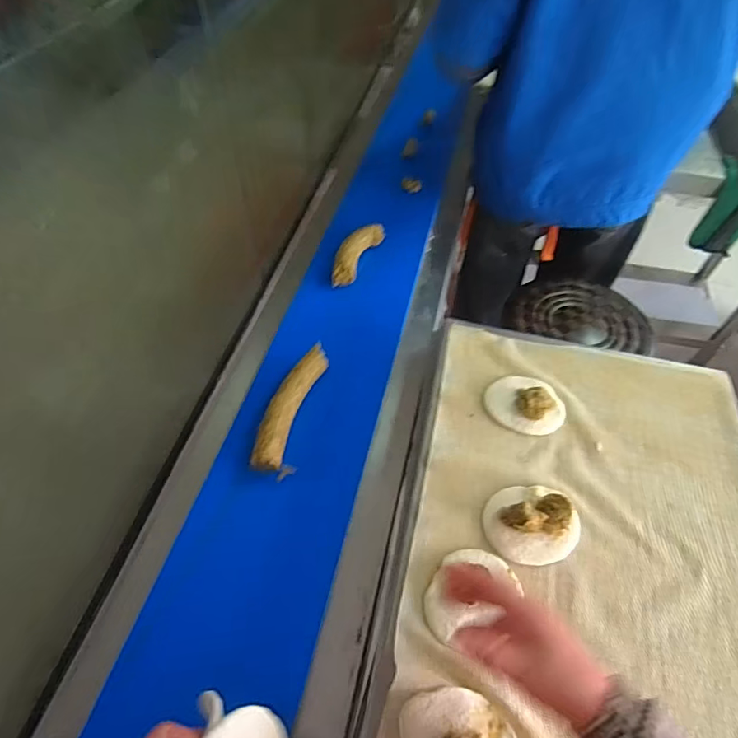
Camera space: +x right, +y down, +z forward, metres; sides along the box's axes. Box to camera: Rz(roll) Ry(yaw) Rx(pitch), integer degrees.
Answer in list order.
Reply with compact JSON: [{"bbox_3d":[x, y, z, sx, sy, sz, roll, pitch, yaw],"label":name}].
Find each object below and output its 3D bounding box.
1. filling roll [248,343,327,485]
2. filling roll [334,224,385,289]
[{"bbox_3d":[-0.111,0.052,0.672,0.062,0.040,0.212,10,53,6],"label":"filling roll"},{"bbox_3d":[-0.027,-0.215,0.866,0.052,0.034,0.161,22,56,15],"label":"filling roll"}]

